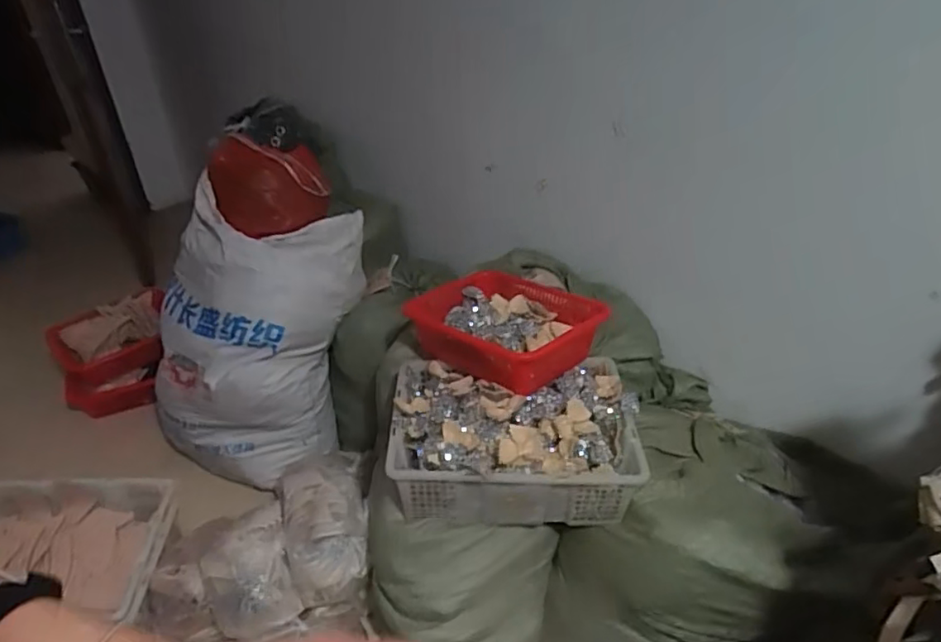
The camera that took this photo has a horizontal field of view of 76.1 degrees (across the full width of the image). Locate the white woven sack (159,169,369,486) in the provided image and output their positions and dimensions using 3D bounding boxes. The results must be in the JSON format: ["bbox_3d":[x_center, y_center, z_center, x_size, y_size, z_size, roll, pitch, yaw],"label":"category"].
[{"bbox_3d":[-0.589,0.042,1.693,0.451,0.764,0.347,20,9,30],"label":"white woven sack"}]

